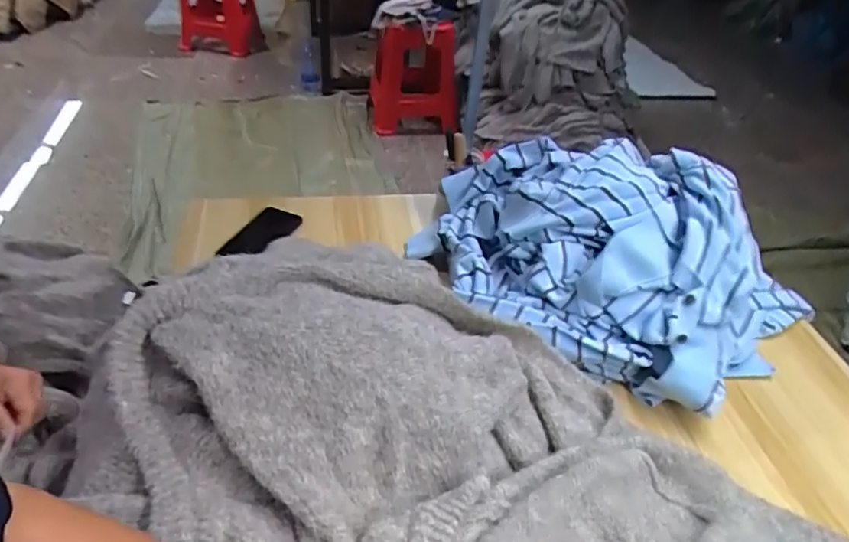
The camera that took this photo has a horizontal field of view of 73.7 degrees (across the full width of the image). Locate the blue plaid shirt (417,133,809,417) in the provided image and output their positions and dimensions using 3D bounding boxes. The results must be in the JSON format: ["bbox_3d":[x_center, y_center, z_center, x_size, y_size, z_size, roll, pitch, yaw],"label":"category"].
[{"bbox_3d":[0.262,-0.048,0.848,0.566,0.206,0.396,29,45,27],"label":"blue plaid shirt"}]

